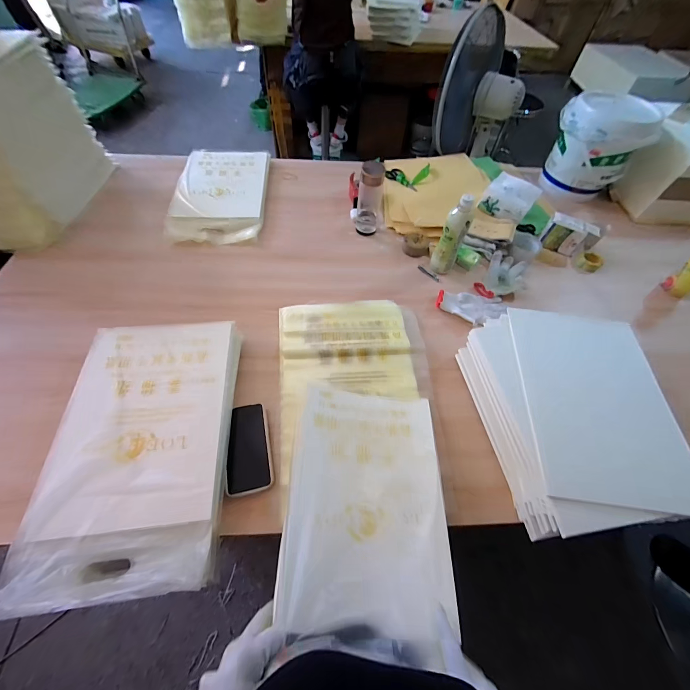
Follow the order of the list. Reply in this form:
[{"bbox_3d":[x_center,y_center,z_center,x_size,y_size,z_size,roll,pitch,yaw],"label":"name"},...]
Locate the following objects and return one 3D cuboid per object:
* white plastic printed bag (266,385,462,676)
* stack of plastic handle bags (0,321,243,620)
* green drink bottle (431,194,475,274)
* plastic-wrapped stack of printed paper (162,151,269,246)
[{"bbox_3d":[0.037,0.229,0.486,0.244,0.028,0.381,6,40,-1],"label":"white plastic printed bag"},{"bbox_3d":[-0.355,0.168,0.559,0.279,0.082,0.457,-3,58,-5],"label":"stack of plastic handle bags"},{"bbox_3d":[0.277,-0.274,0.787,0.058,0.211,0.055,25,60,12],"label":"green drink bottle"},{"bbox_3d":[-0.396,-0.487,0.978,0.278,0.042,0.453,-2,58,-4],"label":"plastic-wrapped stack of printed paper"}]

